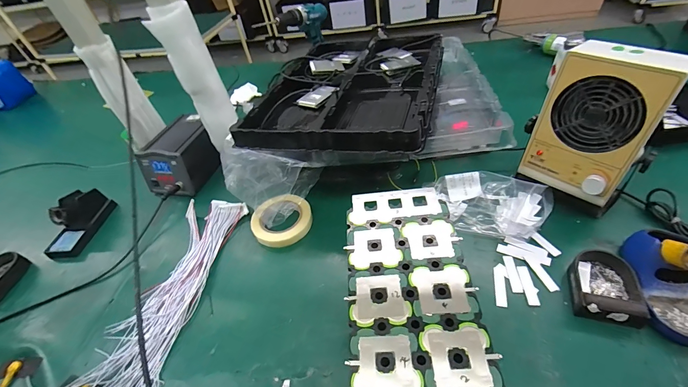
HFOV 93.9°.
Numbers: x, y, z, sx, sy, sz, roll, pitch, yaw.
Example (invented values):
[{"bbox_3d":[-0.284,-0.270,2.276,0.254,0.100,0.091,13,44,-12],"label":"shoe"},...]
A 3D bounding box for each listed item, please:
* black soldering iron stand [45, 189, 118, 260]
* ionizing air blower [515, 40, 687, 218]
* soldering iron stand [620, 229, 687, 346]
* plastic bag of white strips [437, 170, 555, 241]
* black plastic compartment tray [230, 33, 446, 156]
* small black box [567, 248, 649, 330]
[{"bbox_3d":[-0.596,0.063,0.716,0.064,0.078,0.156,-1,47,11],"label":"black soldering iron stand"},{"bbox_3d":[0.393,-0.093,0.515,0.106,0.237,0.157,-37,51,-22],"label":"ionizing air blower"},{"bbox_3d":[0.448,0.109,0.429,0.081,0.083,0.153,3,47,14],"label":"soldering iron stand"},{"bbox_3d":[0.259,0.017,0.583,0.198,0.056,0.115,12,50,23],"label":"plastic bag of white strips"},{"bbox_3d":[0.024,-0.248,0.715,0.352,0.065,0.485,7,48,17],"label":"black plastic compartment tray"},{"bbox_3d":[0.372,0.129,0.461,0.079,0.032,0.106,6,47,17],"label":"small black box"}]

